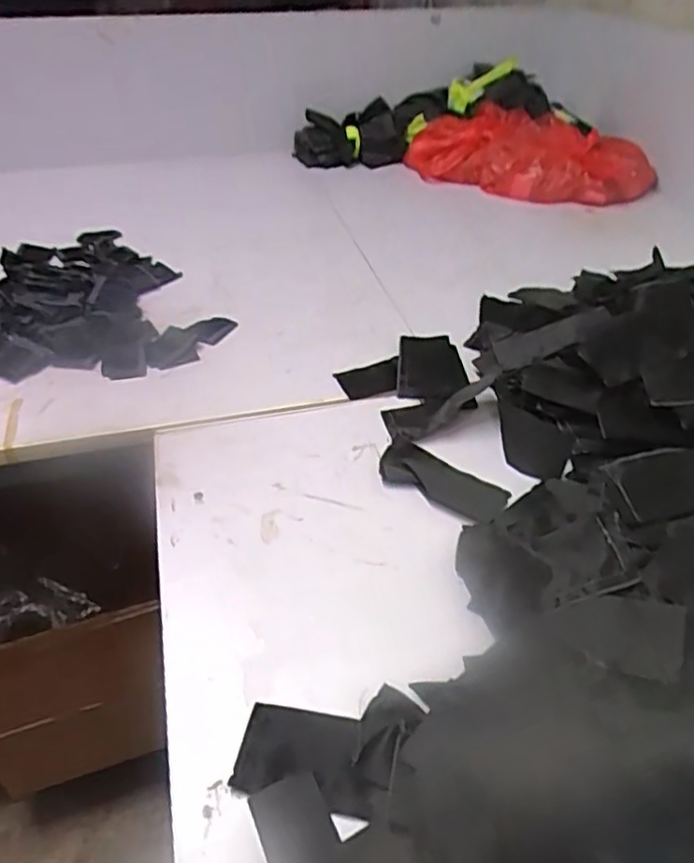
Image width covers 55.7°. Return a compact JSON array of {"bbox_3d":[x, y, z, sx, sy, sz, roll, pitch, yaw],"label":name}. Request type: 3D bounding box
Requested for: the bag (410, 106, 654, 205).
[{"bbox_3d":[0.312,-0.499,1.186,0.432,0.088,0.168,27,46,30],"label":"bag"}]

